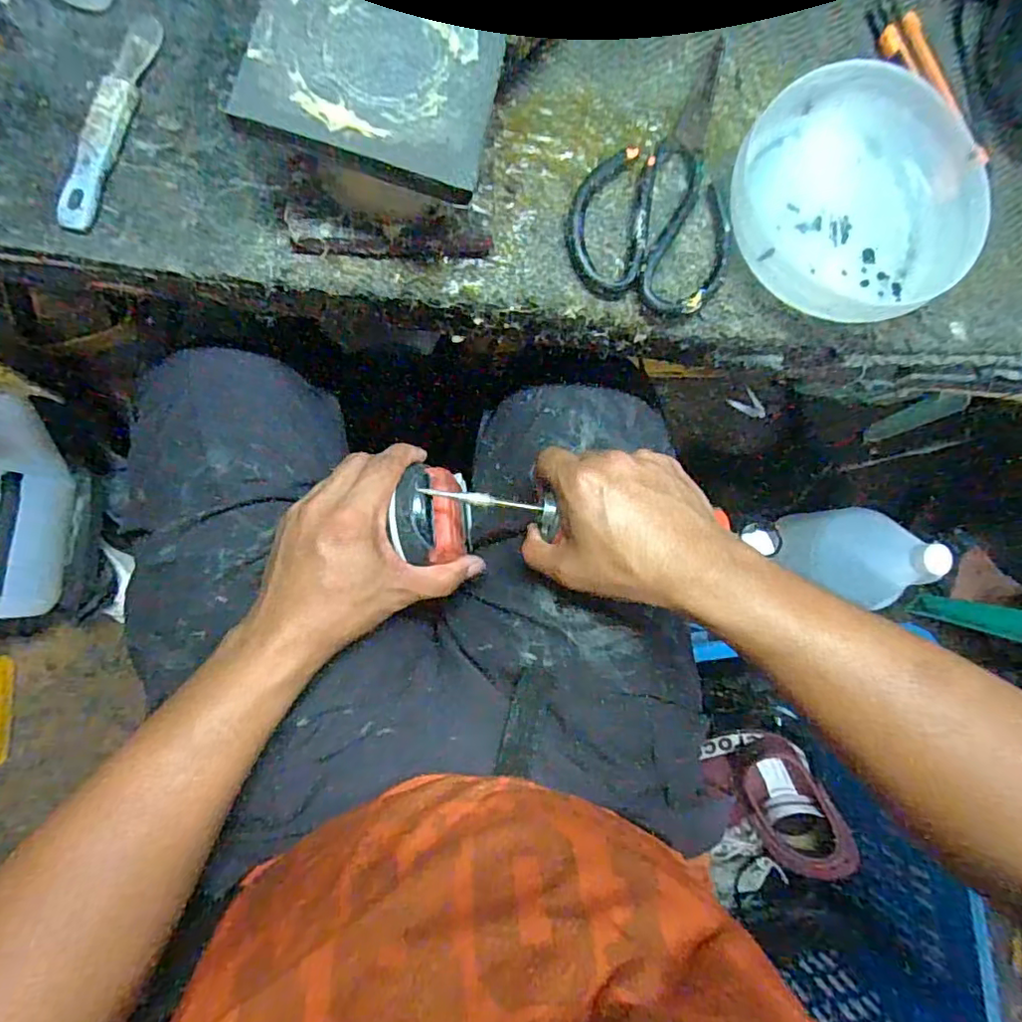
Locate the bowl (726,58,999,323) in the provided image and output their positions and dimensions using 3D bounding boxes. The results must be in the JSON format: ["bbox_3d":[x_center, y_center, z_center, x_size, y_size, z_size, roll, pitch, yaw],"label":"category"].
[{"bbox_3d":[0.212,-0.193,0.356,0.146,0.046,0.137,0,87,-6],"label":"bowl"}]

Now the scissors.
[{"bbox_3d":[0.094,-0.209,0.349,0.100,0.013,0.171,14,86,-5],"label":"scissors"}]

